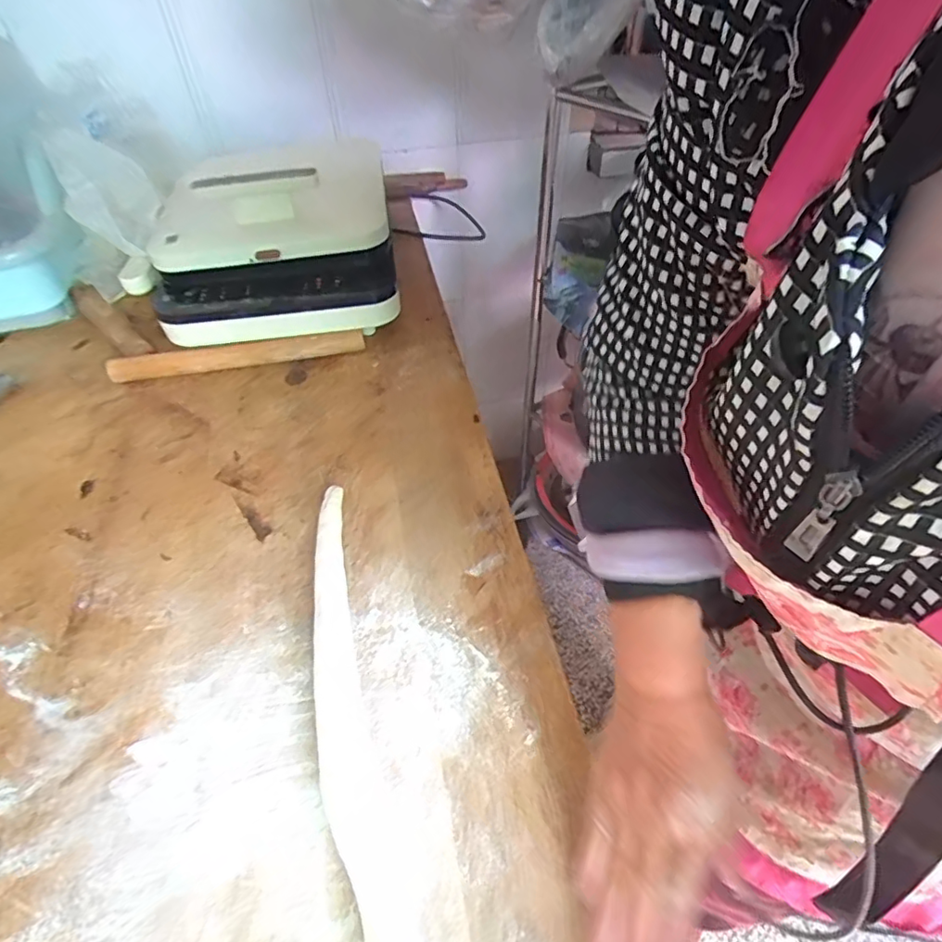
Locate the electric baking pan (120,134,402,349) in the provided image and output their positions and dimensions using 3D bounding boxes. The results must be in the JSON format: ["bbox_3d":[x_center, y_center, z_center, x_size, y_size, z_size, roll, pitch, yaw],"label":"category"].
[{"bbox_3d":[-0.234,-0.253,0.649,0.289,0.159,0.134,-8,49,-6],"label":"electric baking pan"}]

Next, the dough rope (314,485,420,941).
[{"bbox_3d":[-0.074,0.212,0.372,0.044,0.021,0.499,-15,50,-9],"label":"dough rope"}]

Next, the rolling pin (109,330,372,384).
[{"bbox_3d":[-0.279,-0.140,0.681,0.295,0.029,0.023,-8,49,-3],"label":"rolling pin"}]

